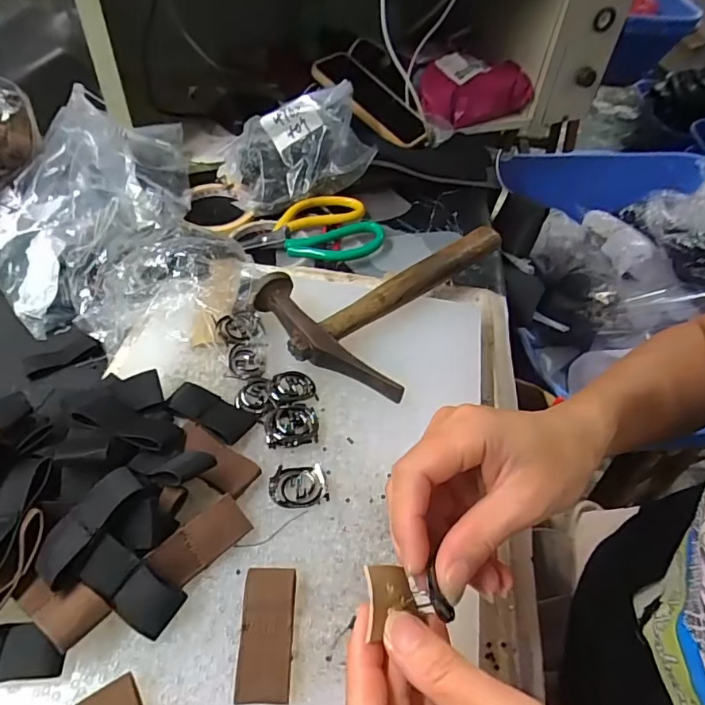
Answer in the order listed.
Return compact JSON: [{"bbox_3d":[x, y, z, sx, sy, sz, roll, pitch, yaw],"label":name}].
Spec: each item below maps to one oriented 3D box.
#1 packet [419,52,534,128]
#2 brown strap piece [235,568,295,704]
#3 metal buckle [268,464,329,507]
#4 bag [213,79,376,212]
[{"bbox_3d":[0.170,-0.368,0.730,0.171,0.074,0.068,-13,51,-16],"label":"packet"},{"bbox_3d":[-0.043,0.140,0.260,0.025,0.004,0.060,2,50,-5],"label":"brown strap piece"},{"bbox_3d":[-0.033,0.081,0.317,0.034,0.006,0.026,-1,49,-6],"label":"metal buckle"},{"bbox_3d":[-0.069,-0.231,0.587,0.155,0.094,0.115,-17,51,-16],"label":"bag"}]

